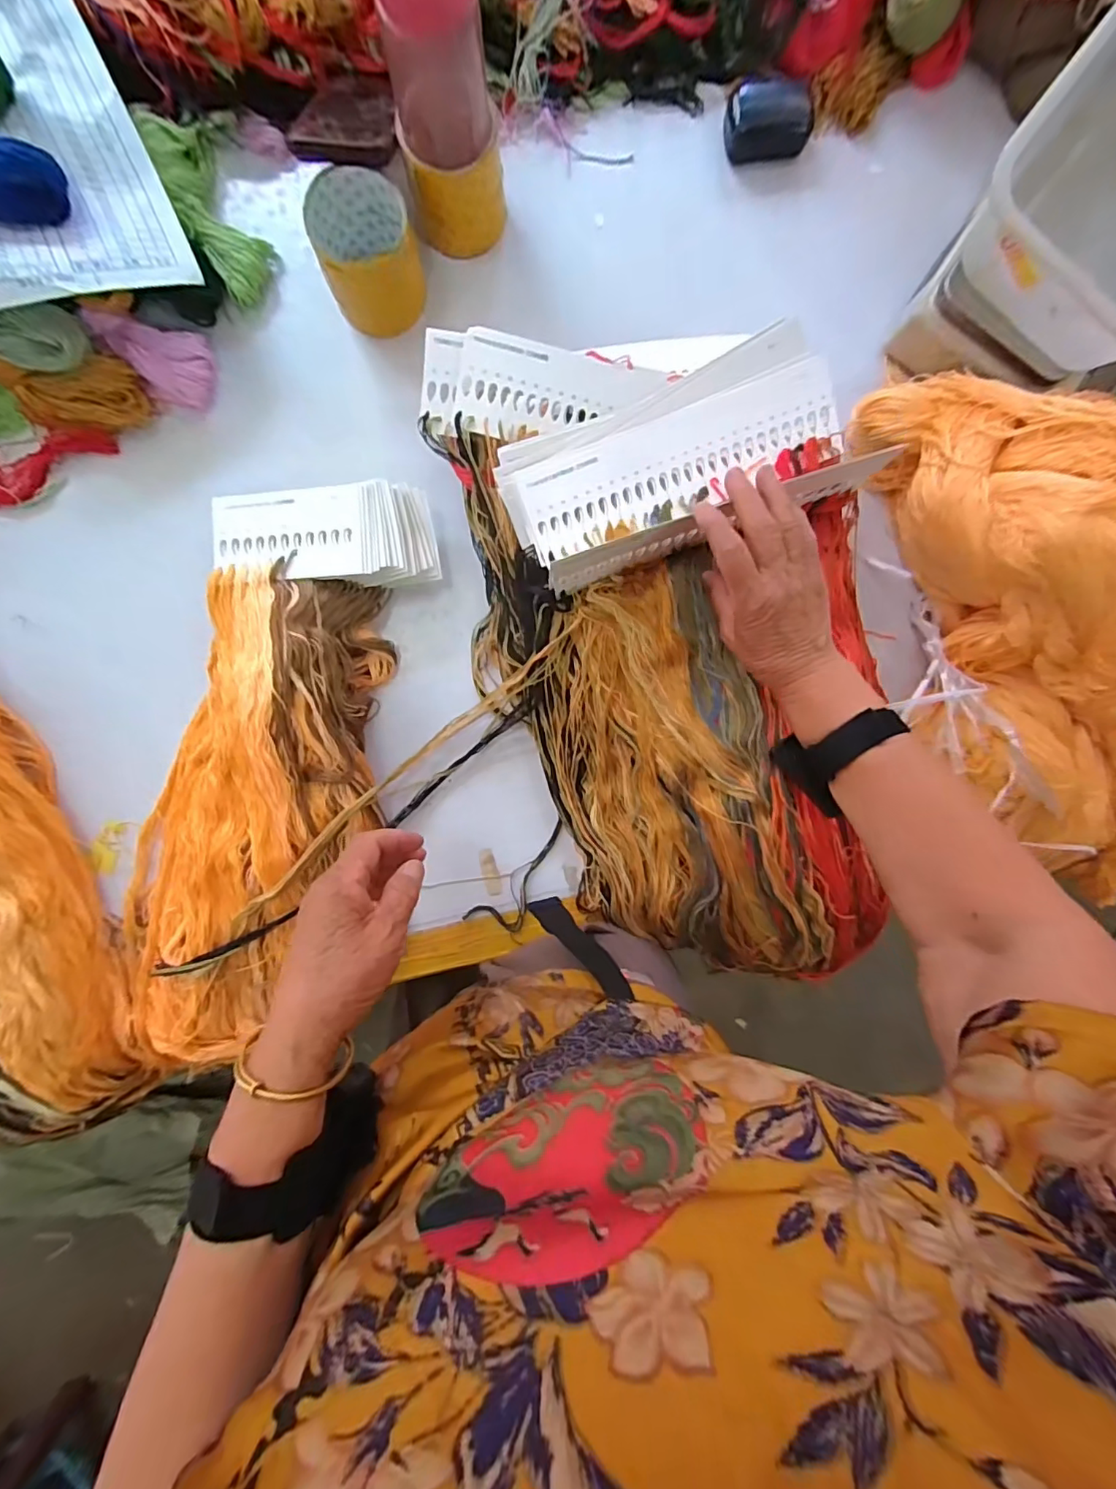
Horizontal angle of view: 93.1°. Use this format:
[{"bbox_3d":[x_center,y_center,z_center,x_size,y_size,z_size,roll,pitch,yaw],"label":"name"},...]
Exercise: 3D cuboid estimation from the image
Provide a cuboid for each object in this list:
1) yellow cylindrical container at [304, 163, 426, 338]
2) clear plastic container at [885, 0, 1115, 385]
[{"bbox_3d":[-0.164,-0.420,0.459,0.085,0.075,0.099,-23,94,-1],"label":"yellow cylindrical container"},{"bbox_3d":[0.463,-0.441,0.443,0.210,0.112,0.283,39,91,-4],"label":"clear plastic container"}]

